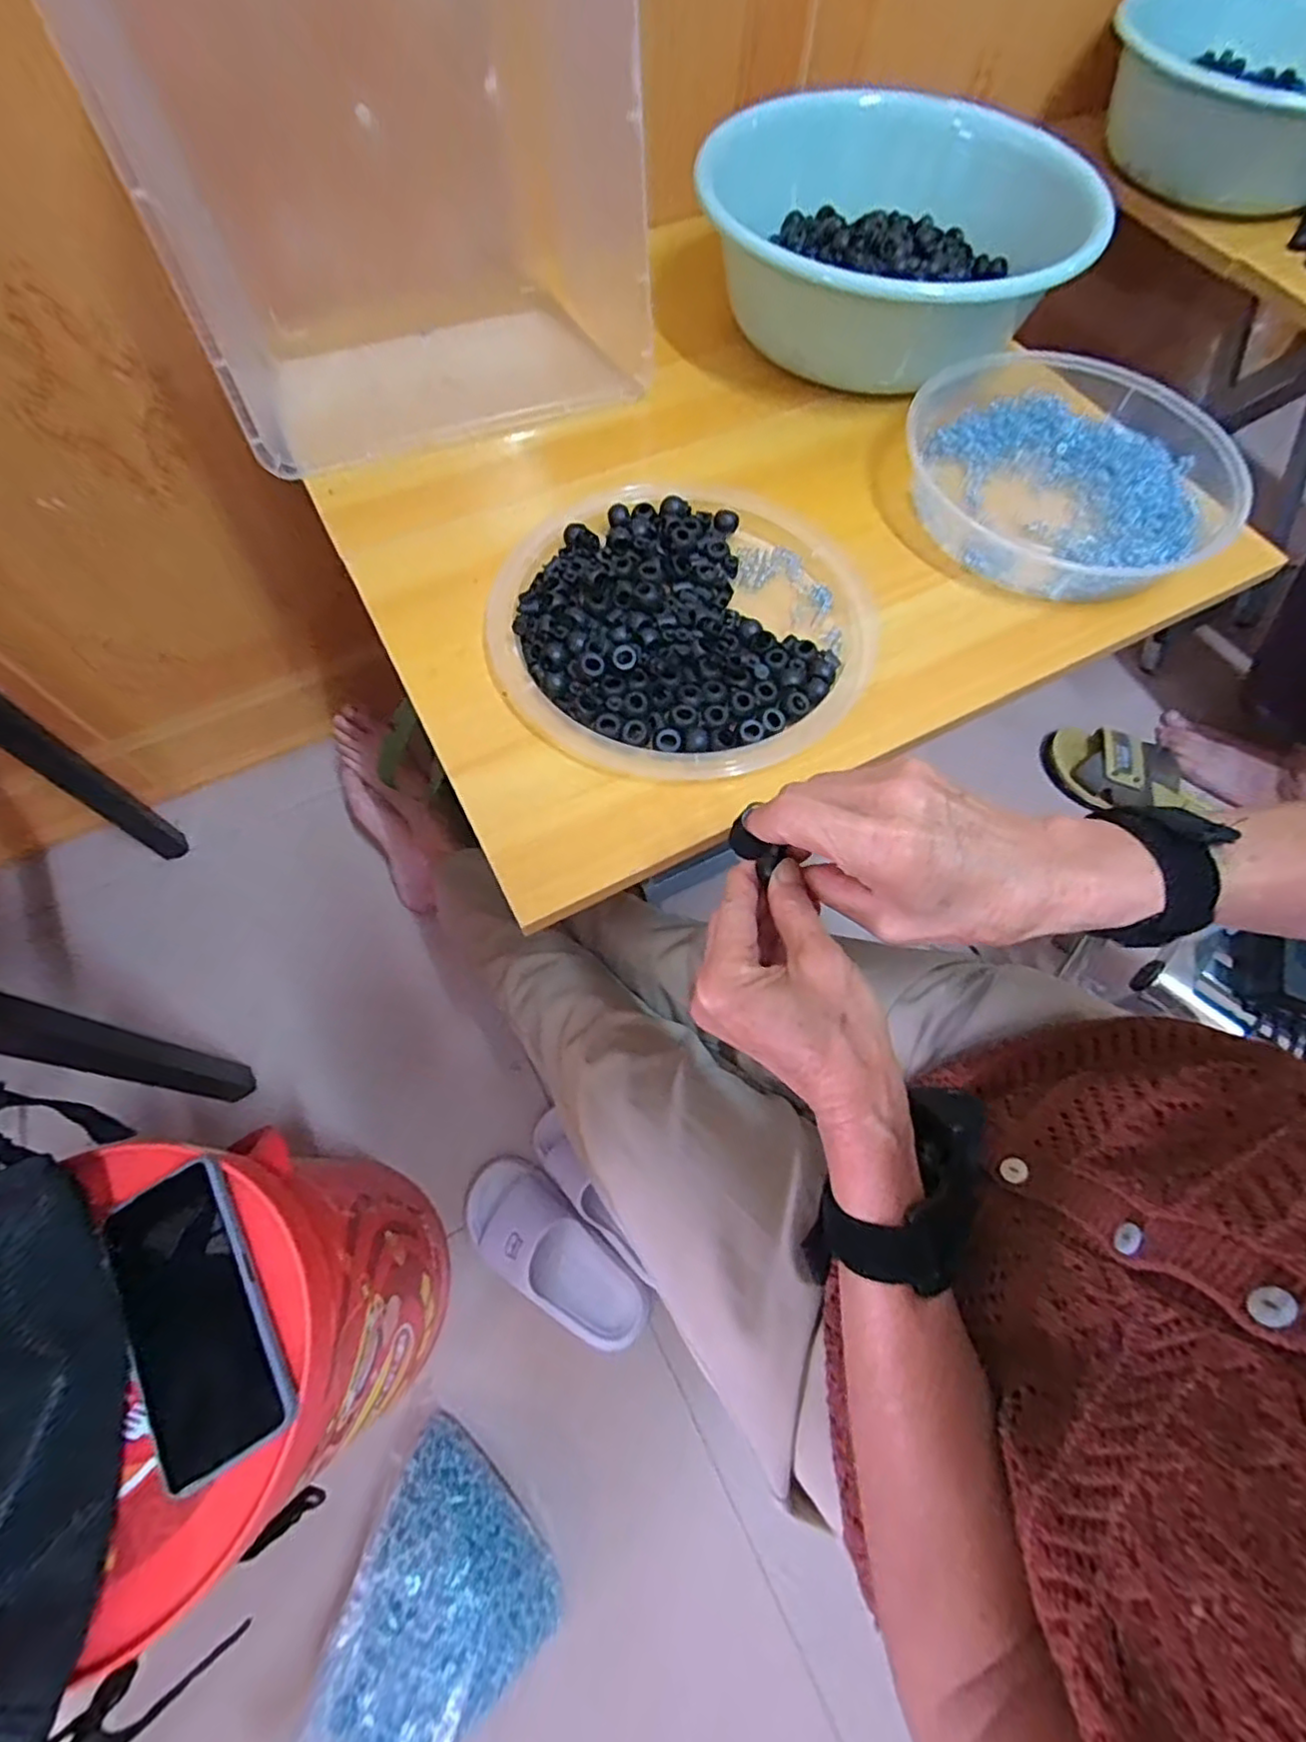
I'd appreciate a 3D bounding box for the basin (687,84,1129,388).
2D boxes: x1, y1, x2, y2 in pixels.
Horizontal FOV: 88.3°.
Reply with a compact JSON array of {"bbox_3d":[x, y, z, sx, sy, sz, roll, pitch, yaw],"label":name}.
[{"bbox_3d":[0.192,-0.479,0.542,0.273,0.121,0.272,1,66,-2],"label":"basin"}]

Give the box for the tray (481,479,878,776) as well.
[{"bbox_3d":[0.019,-0.167,0.431,0.234,0.025,0.238,0,66,-1],"label":"tray"}]

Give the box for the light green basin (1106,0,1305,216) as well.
[{"bbox_3d":[0.599,-0.764,0.664,0.275,0.091,0.264,1,66,-2],"label":"light green basin"}]

